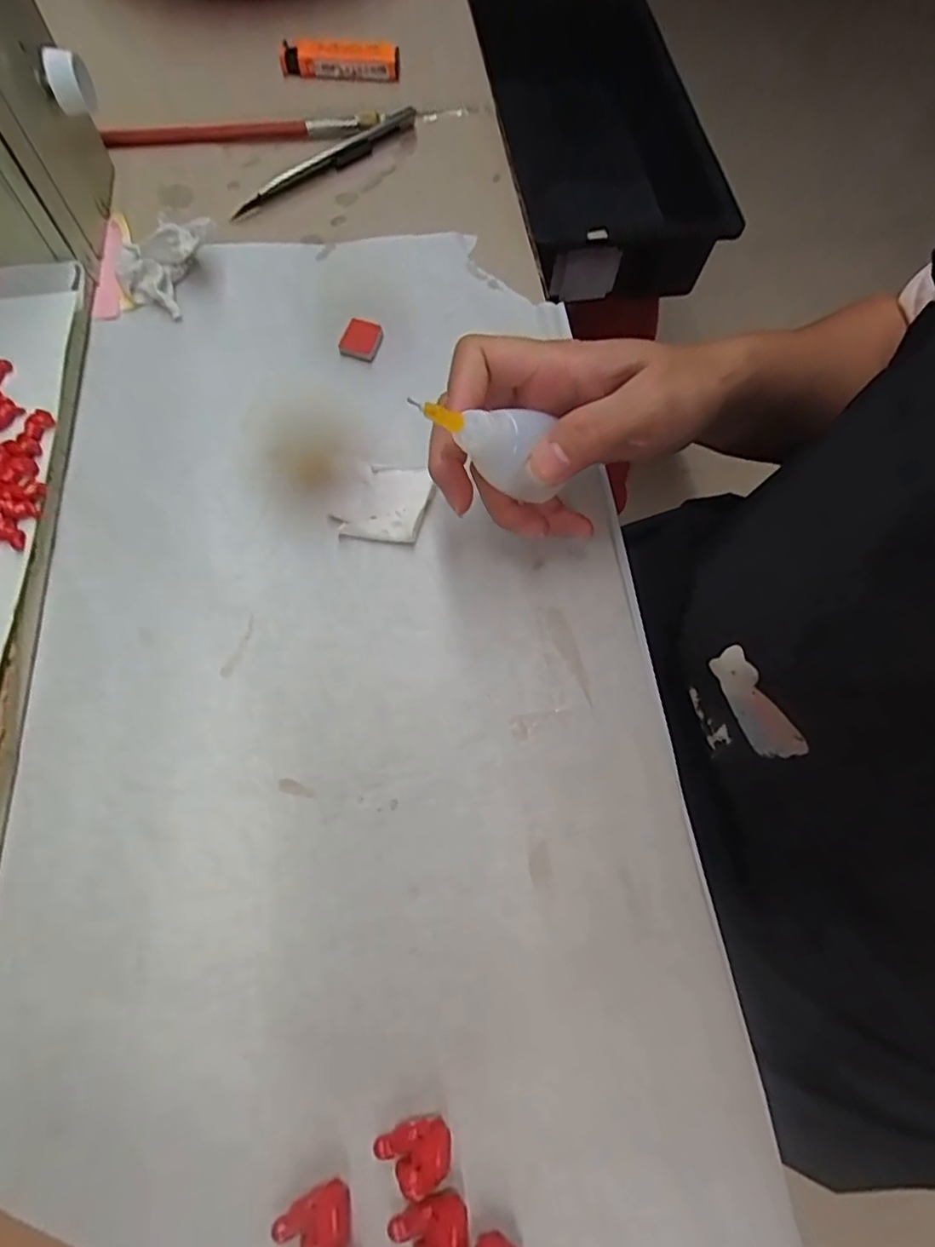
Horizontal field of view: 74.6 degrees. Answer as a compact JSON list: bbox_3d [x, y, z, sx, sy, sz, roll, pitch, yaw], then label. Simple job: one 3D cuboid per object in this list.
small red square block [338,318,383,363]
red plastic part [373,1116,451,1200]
[{"bbox_3d":[-0.057,-0.153,0.331,0.019,0.007,0.023,18,69,7],"label":"small red square block"},{"bbox_3d":[-0.017,0.171,0.197,0.023,0.014,0.017,-24,70,-9],"label":"red plastic part"}]

